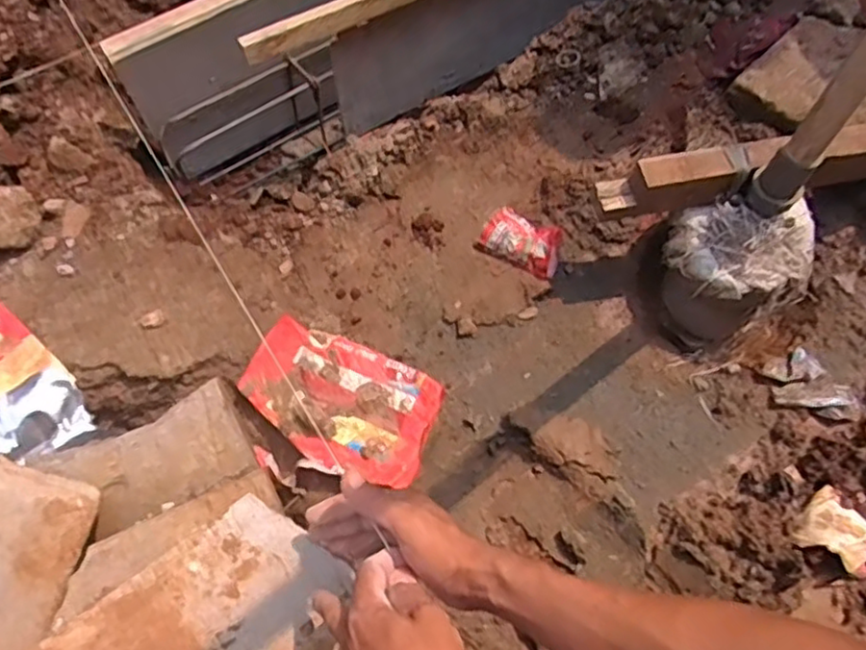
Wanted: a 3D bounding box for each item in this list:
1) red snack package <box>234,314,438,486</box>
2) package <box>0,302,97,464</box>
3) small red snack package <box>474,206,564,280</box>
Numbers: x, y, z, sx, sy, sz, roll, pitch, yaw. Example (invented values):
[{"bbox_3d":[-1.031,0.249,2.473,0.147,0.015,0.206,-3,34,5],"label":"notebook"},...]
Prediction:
[{"bbox_3d":[-0.110,0.085,0.777,0.226,0.023,0.135,22,67,11],"label":"red snack package"},{"bbox_3d":[-0.497,0.065,0.784,0.208,0.050,0.115,38,70,17],"label":"package"},{"bbox_3d":[0.113,-0.106,0.826,0.101,0.029,0.067,30,68,14],"label":"small red snack package"}]

